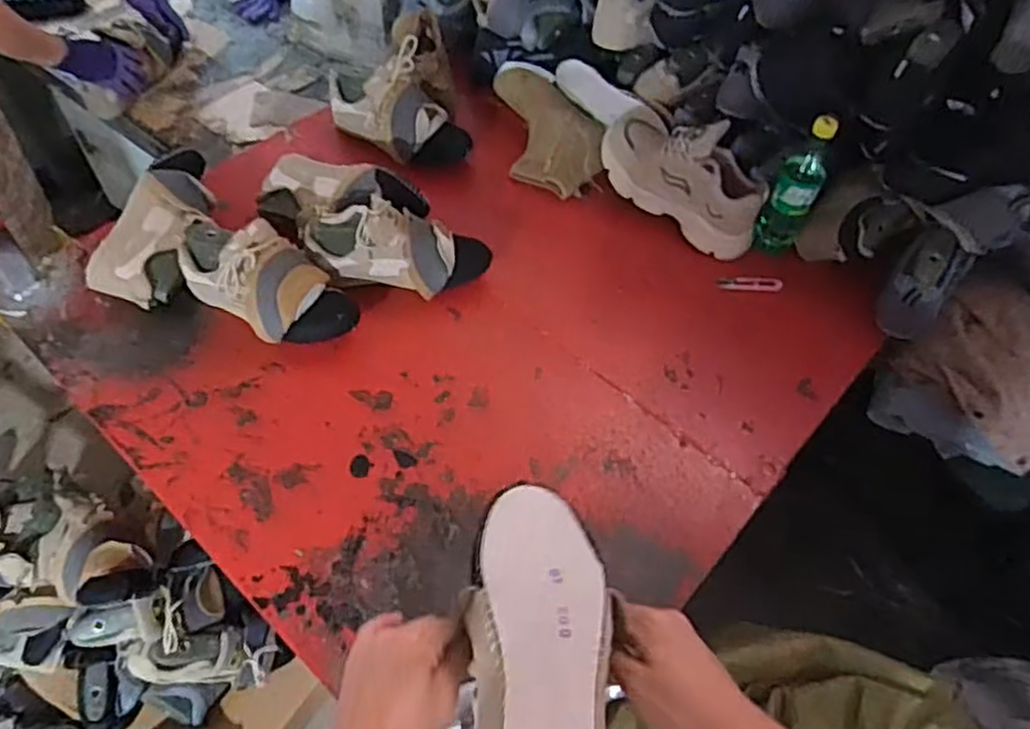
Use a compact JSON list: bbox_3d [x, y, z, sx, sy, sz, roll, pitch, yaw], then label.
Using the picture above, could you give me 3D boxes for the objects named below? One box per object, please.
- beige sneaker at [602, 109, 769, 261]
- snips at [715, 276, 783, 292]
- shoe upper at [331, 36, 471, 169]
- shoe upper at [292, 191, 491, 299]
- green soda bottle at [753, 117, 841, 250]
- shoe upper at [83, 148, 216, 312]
[{"bbox_3d":[0.260,-0.295,1.116,0.280,0.150,0.106,31,59,16],"label":"beige sneaker"},{"bbox_3d":[0.359,-0.124,1.081,0.092,0.010,0.026,2,55,14],"label":"snips"},{"bbox_3d":[-0.194,-0.434,1.164,0.240,0.145,0.109,30,59,16],"label":"shoe upper"},{"bbox_3d":[-0.167,-0.177,1.013,0.274,0.114,0.108,8,55,-14],"label":"shoe upper"},{"bbox_3d":[0.417,-0.262,1.043,0.065,0.218,0.068,30,59,15],"label":"green soda bottle"},{"bbox_3d":[-0.507,-0.210,1.043,0.116,0.102,0.276,13,56,5],"label":"shoe upper"}]

